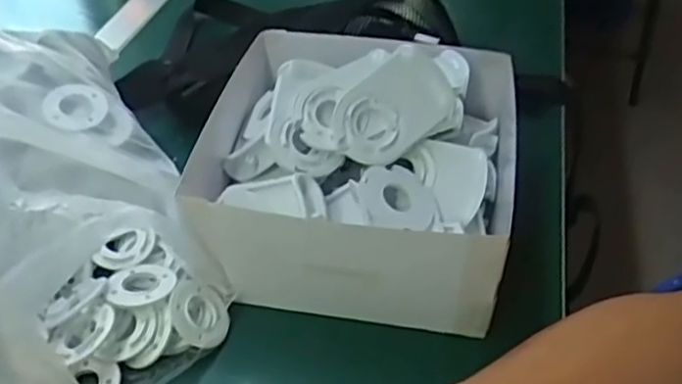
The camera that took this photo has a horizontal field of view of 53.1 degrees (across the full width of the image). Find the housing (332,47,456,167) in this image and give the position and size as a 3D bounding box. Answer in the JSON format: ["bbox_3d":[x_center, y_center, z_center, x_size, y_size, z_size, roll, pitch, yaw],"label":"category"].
[{"bbox_3d":[0.035,-0.056,0.458,0.087,0.056,0.015,-44,11,-10],"label":"housing"}]

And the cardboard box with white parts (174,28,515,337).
[{"bbox_3d":[0.009,-0.027,0.483,0.225,0.109,0.210,7,42,8],"label":"cardboard box with white parts"}]

